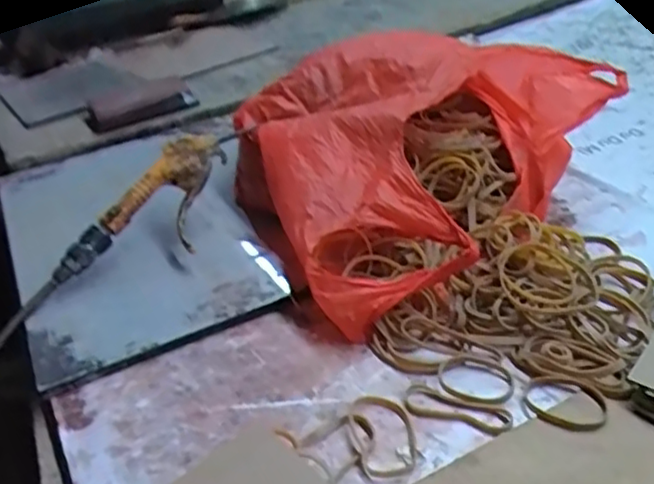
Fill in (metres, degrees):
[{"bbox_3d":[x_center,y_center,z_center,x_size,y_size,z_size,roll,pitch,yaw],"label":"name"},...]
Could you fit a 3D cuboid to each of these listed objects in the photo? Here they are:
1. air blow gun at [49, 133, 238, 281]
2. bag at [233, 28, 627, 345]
[{"bbox_3d":[-0.155,-0.029,0.621,0.068,0.055,0.214,23,58,38],"label":"air blow gun"},{"bbox_3d":[0.107,-0.090,0.638,0.347,0.133,0.302,-17,35,-16],"label":"bag"}]

